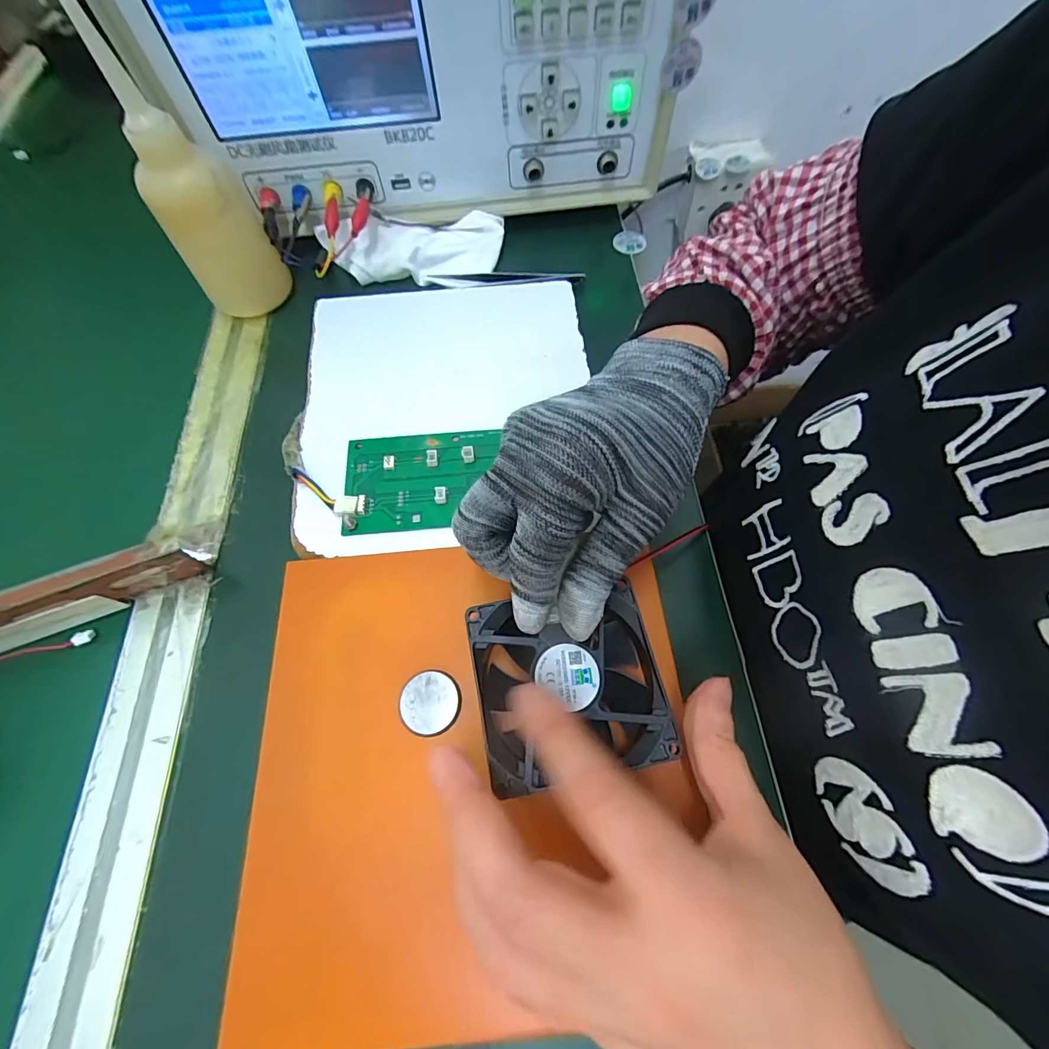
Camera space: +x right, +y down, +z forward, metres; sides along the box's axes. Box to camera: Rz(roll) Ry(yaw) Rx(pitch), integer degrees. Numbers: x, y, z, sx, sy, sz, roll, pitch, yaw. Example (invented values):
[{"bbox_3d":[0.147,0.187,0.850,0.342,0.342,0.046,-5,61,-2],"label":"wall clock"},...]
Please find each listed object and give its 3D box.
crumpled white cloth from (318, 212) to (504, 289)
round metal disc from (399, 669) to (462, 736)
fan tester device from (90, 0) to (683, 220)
[{"bbox_3d":[-0.090,-0.223,0.362,0.144,0.026,0.060,-5,66,-1],"label":"crumpled white cloth"},{"bbox_3d":[-0.045,0.085,0.218,0.029,0.004,0.028,-4,66,0],"label":"round metal disc"},{"bbox_3d":[-0.072,-0.360,0.324,0.355,0.190,0.151,-4,66,0],"label":"fan tester device"}]

